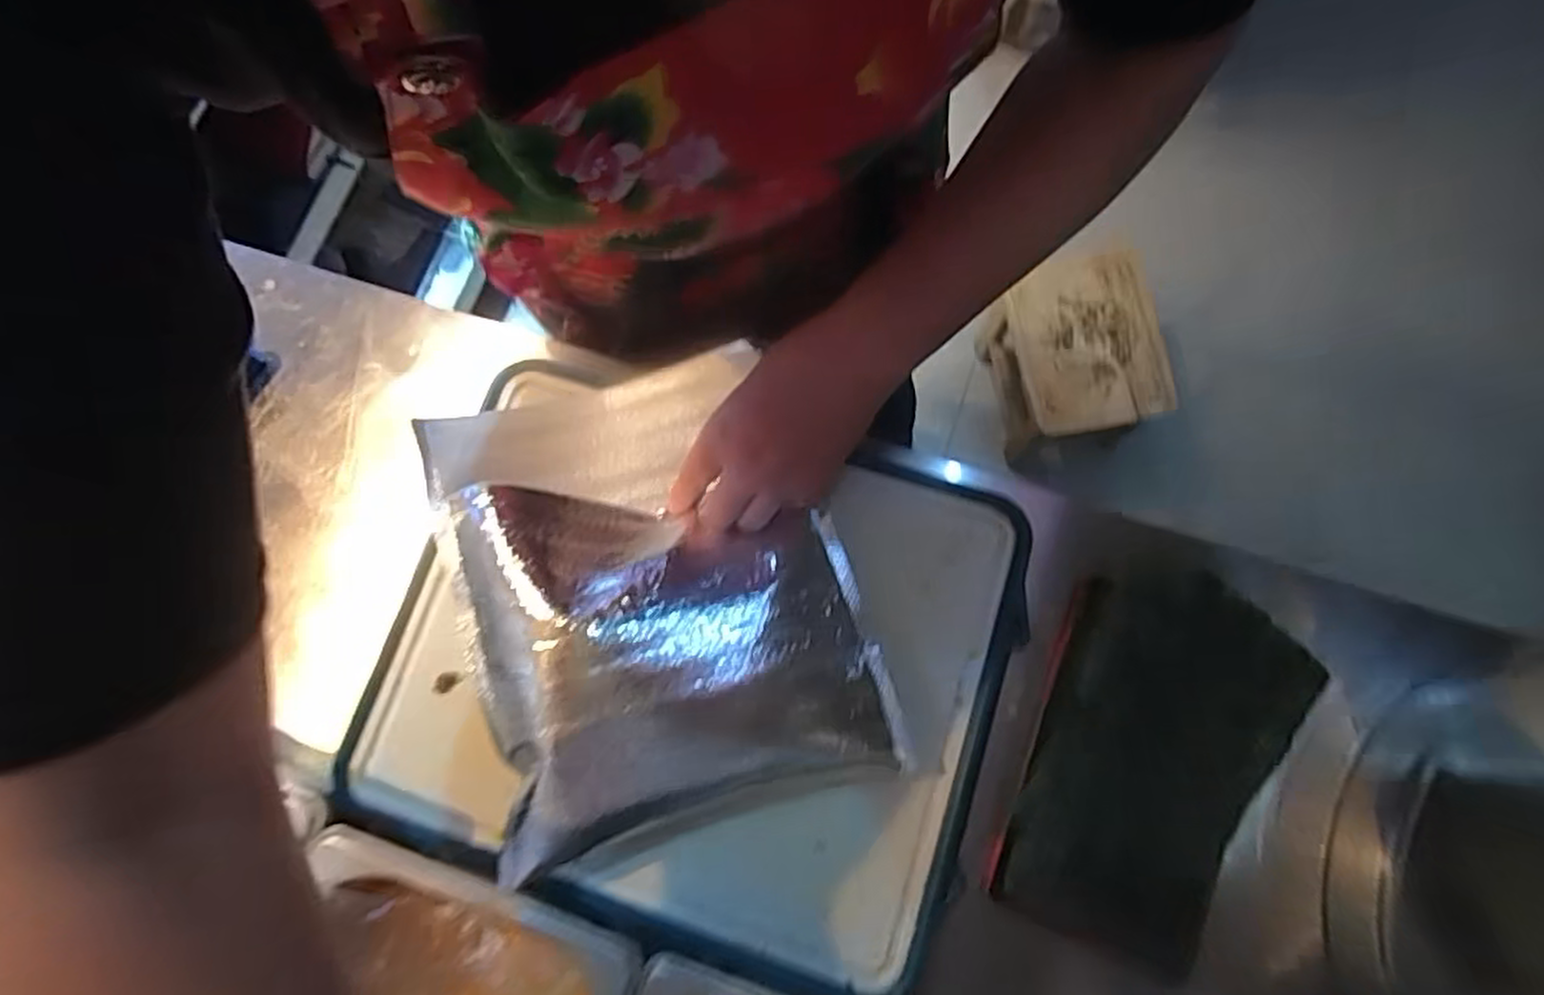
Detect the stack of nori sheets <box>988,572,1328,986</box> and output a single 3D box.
[{"bbox_3d":[0.216,0.147,0.434,0.120,0.021,0.211,24,79,6],"label":"stack of nori sheets"}]

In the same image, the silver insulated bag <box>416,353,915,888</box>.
[{"bbox_3d":[-0.077,0.045,0.444,0.220,0.066,0.272,-18,77,-3],"label":"silver insulated bag"}]

